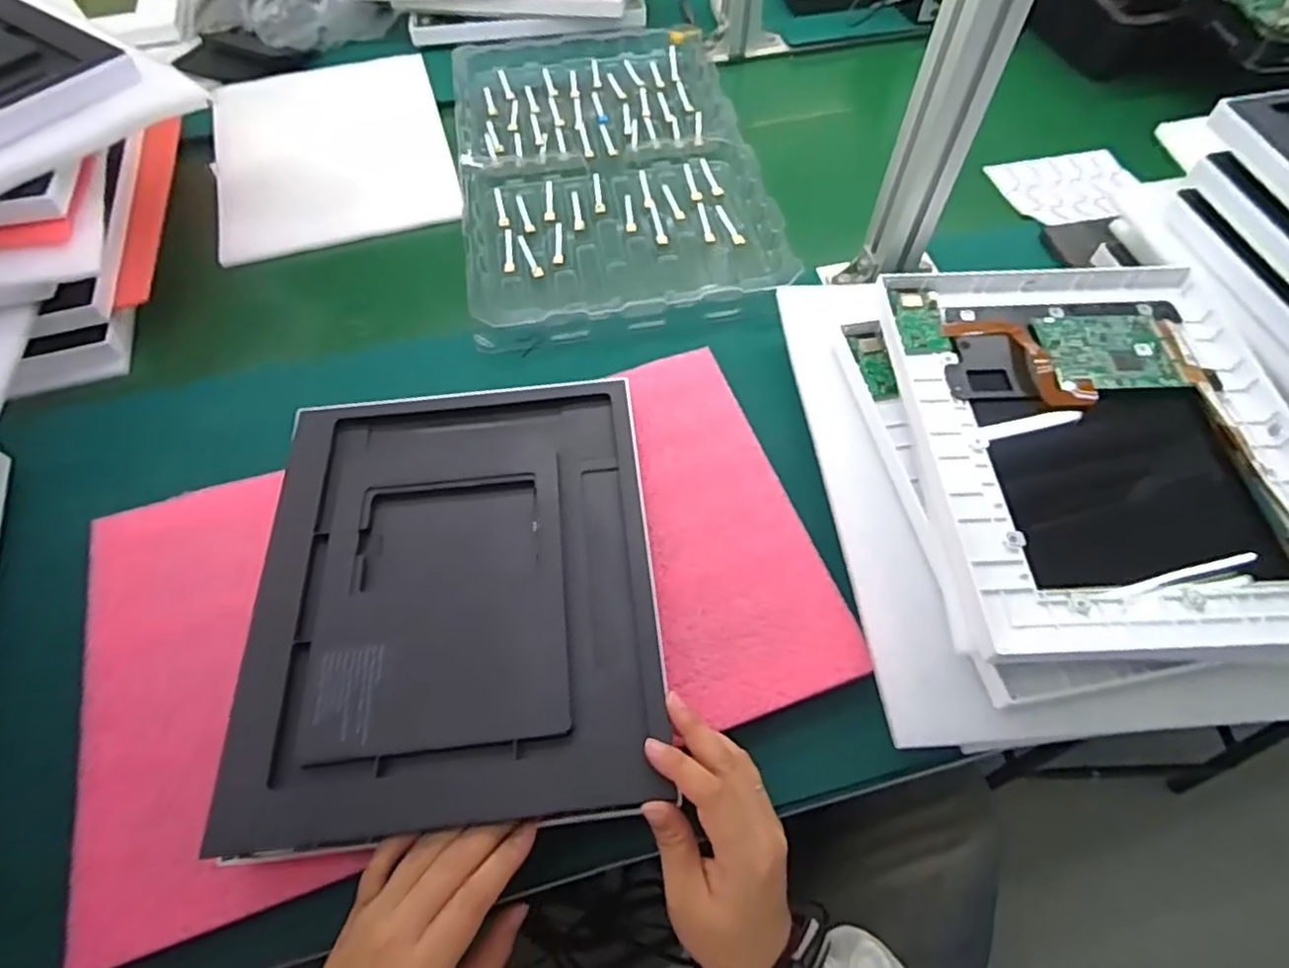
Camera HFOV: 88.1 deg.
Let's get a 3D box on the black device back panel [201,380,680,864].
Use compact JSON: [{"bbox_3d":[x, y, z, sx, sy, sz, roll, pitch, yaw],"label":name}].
[{"bbox_3d":[-0.121,0.057,0.435,0.242,0.029,0.302,-6,59,-3],"label":"black device back panel"}]

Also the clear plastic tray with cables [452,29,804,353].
[{"bbox_3d":[-0.043,-0.356,0.726,0.303,0.032,0.496,-8,60,-5],"label":"clear plastic tray with cables"}]

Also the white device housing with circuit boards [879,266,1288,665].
[{"bbox_3d":[0.315,-0.035,0.462,0.254,0.023,0.306,-3,59,-1],"label":"white device housing with circuit boards"}]

